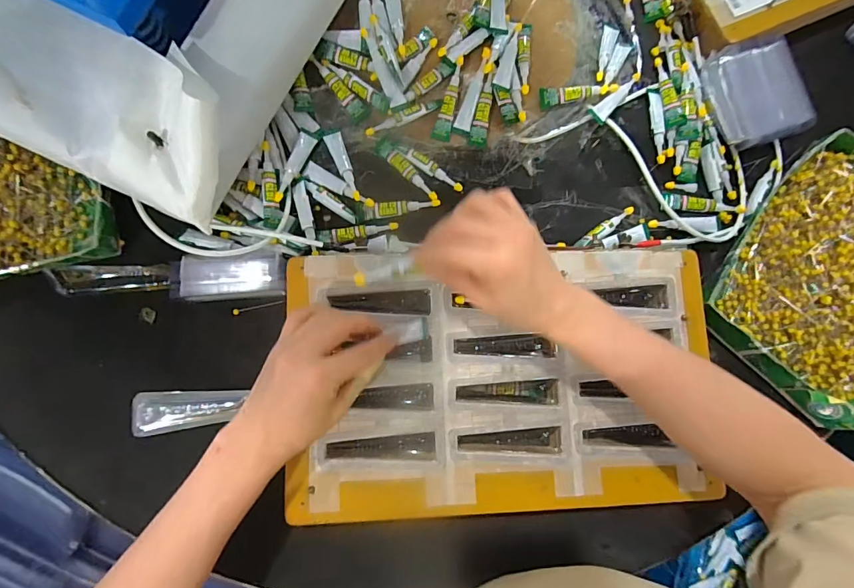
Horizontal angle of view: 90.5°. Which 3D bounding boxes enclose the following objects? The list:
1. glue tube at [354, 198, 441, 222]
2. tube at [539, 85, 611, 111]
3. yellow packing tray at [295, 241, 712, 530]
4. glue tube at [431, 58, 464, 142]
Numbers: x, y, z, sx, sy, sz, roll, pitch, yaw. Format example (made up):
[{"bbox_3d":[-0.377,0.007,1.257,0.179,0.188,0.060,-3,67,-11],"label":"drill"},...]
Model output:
[{"bbox_3d":[-0.030,-0.086,0.420,0.084,0.009,0.017,-8,86,-5],"label":"glue tube"},{"bbox_3d":[0.153,-0.213,0.444,0.070,0.009,0.021,-15,86,-5],"label":"tube"},{"bbox_3d":[0.072,0.076,0.384,0.374,0.029,0.225,-1,85,-4],"label":"yellow packing tray"},{"bbox_3d":[0.023,-0.202,0.436,0.019,0.014,0.087,10,85,-3],"label":"glue tube"}]

